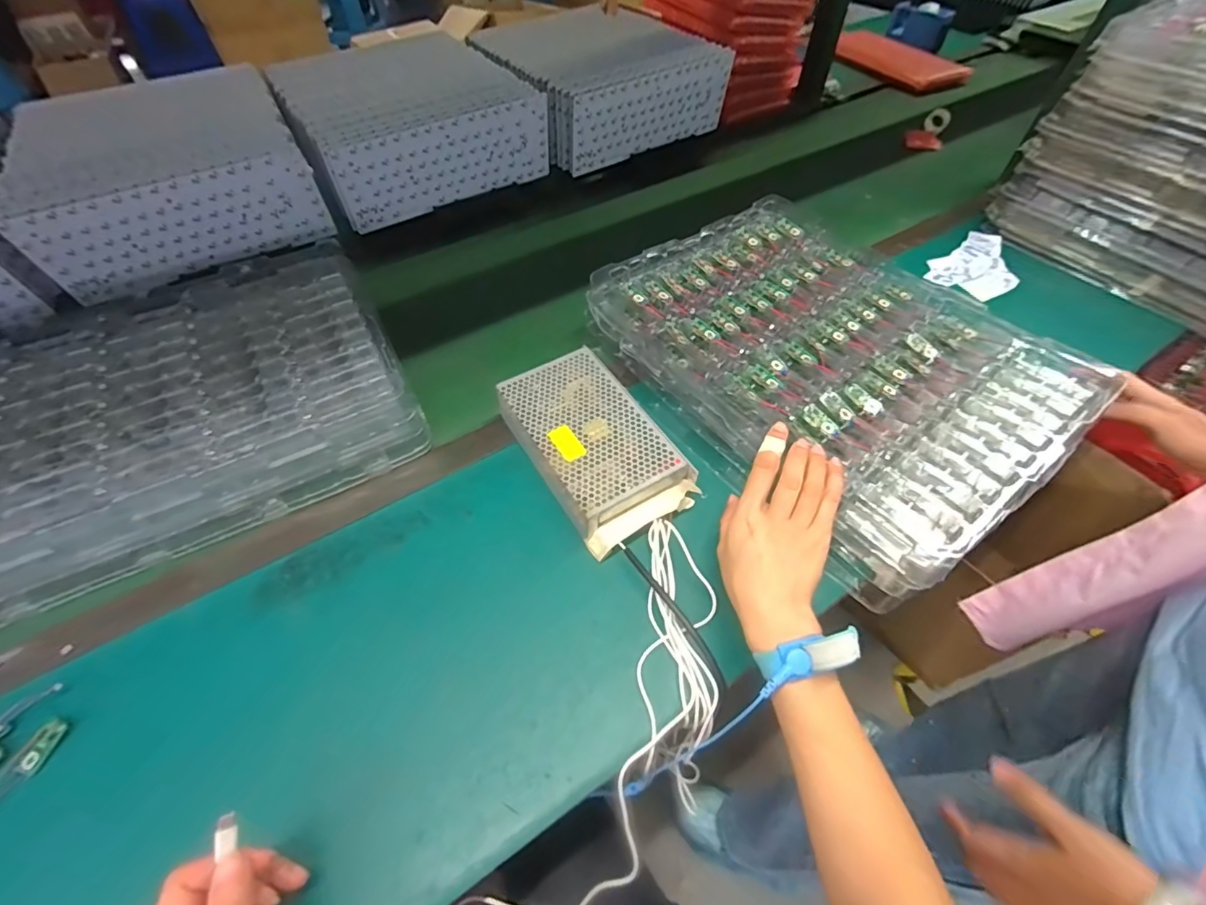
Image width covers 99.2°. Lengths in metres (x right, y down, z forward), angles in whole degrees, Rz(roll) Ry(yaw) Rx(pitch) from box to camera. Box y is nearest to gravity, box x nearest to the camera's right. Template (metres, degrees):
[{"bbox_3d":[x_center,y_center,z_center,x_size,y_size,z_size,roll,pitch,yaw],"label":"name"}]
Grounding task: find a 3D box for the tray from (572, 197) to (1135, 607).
[{"bbox_3d":[0.234,-0.104,0.542,0.311,0.068,0.427,-31,60,-20],"label":"tray"}]

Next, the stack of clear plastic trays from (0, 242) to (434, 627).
[{"bbox_3d":[-0.441,-0.051,0.526,0.427,0.080,0.320,-26,56,-15],"label":"stack of clear plastic trays"}]

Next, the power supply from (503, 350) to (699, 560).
[{"bbox_3d":[-0.012,-0.007,0.514,0.117,0.059,0.204,-27,59,-20],"label":"power supply"}]

